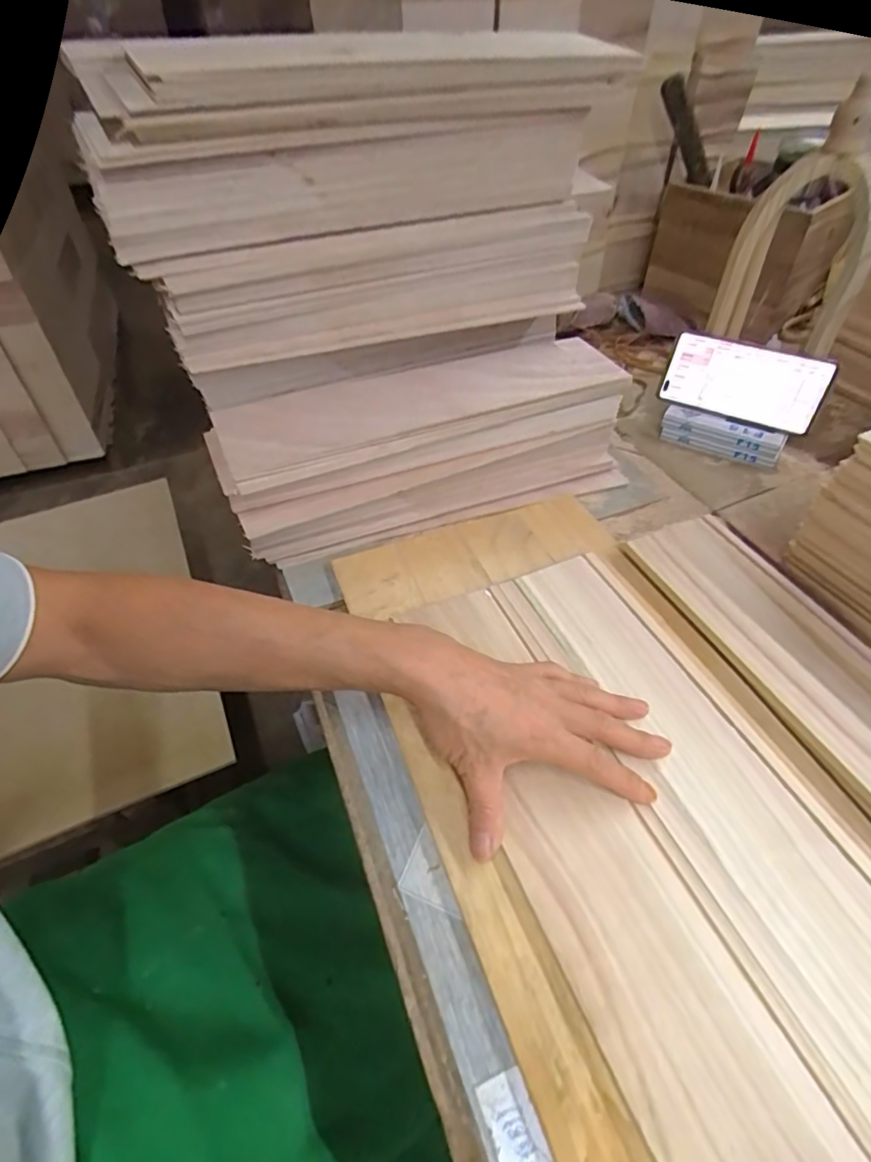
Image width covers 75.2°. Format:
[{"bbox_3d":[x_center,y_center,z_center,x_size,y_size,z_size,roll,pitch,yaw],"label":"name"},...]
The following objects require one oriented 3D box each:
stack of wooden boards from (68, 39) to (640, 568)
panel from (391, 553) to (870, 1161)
[{"bbox_3d":[-0.043,-0.289,0.470,0.395,0.234,0.121,-18,49,-15],"label":"stack of wooden boards"},{"bbox_3d":[0.126,0.131,0.365,0.190,0.012,0.371,-19,48,-15],"label":"panel"}]

